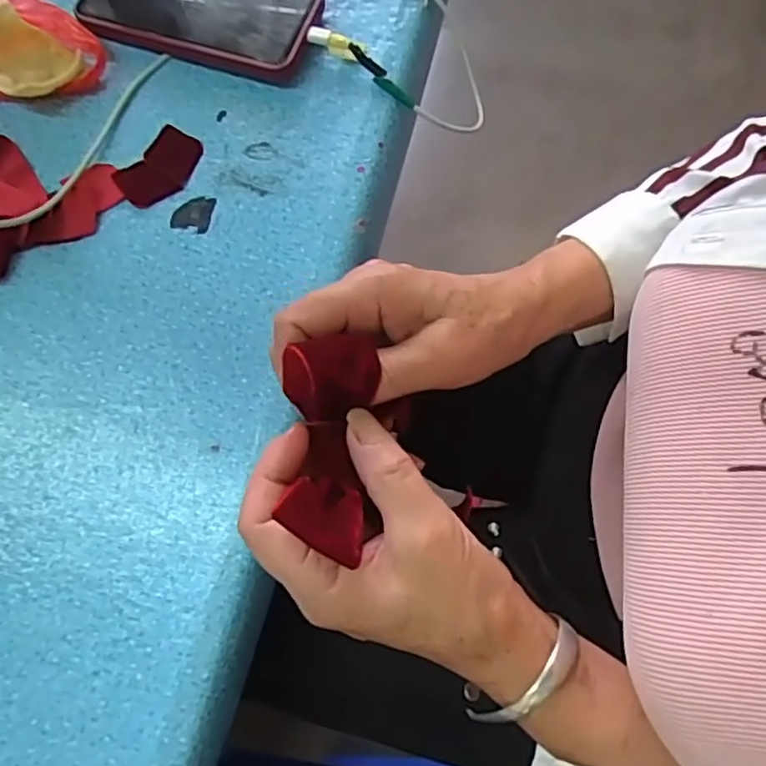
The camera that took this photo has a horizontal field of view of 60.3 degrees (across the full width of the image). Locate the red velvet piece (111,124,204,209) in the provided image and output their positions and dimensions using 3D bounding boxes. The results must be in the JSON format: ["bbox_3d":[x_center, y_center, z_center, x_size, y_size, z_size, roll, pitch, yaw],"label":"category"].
[{"bbox_3d":[-0.146,-0.142,0.429,0.041,0.009,0.058,40,79,11],"label":"red velvet piece"}]

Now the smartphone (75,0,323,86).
[{"bbox_3d":[-0.126,-0.259,0.454,0.157,0.019,0.080,17,75,6],"label":"smartphone"}]

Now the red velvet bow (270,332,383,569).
[{"bbox_3d":[-0.021,0.025,0.272,0.036,0.032,0.089,-1,71,1],"label":"red velvet bow"}]

